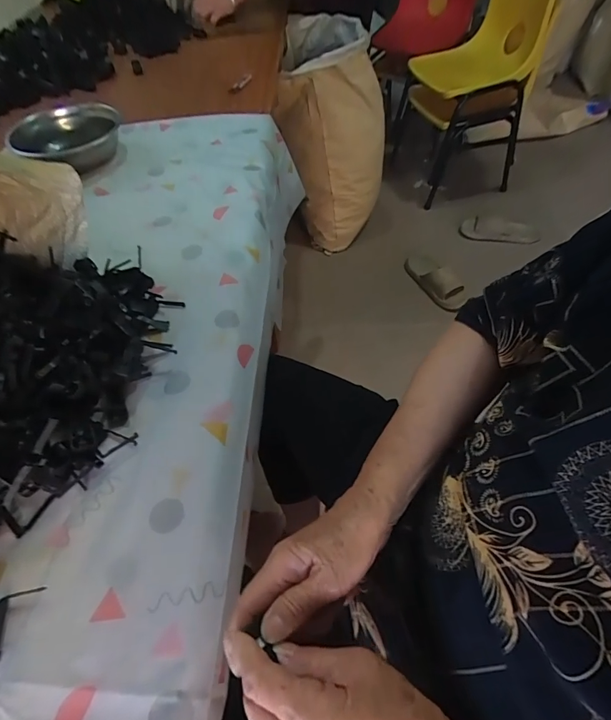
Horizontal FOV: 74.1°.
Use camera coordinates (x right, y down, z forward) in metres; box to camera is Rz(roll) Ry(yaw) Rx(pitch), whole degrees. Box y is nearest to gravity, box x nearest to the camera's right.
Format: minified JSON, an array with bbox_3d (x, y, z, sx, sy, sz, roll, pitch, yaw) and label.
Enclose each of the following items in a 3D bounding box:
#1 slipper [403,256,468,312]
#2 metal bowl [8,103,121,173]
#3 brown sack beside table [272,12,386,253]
[{"bbox_3d":[0.420,-0.261,1.319,0.104,0.067,0.259,-27,56,-16],"label":"slipper"},{"bbox_3d":[-0.461,-0.434,0.788,0.182,0.057,0.184,-2,53,2],"label":"metal bowl"},{"bbox_3d":[0.096,-0.725,1.375,0.333,0.609,0.354,5,54,8],"label":"brown sack beside table"}]

